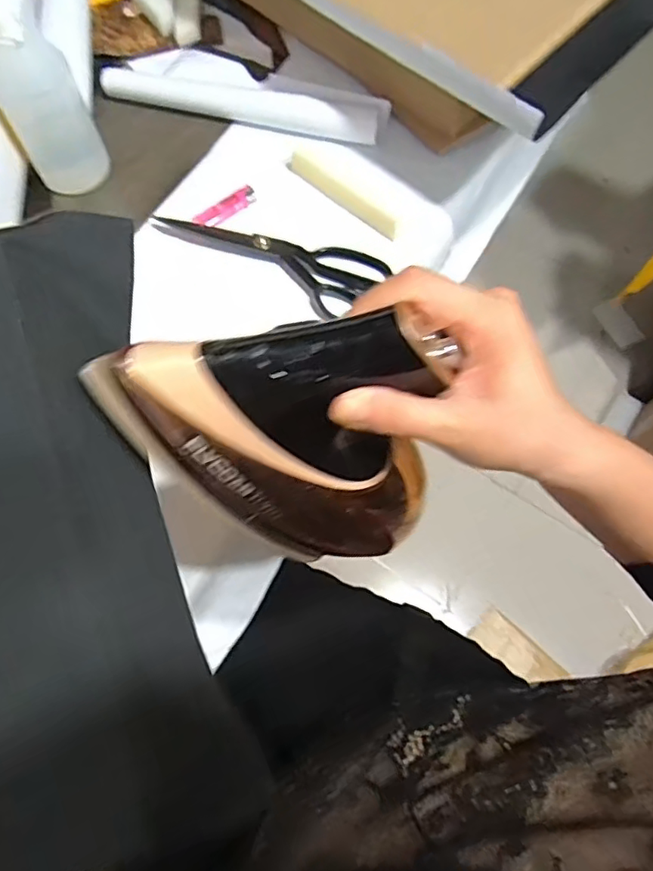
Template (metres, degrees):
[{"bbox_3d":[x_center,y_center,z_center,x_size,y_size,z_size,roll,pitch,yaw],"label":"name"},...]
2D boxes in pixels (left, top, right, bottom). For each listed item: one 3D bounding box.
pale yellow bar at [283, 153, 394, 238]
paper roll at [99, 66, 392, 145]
[{"bbox_3d":[0.018,-0.263,0.637,0.149,0.018,0.016,40,73,15],"label":"pale yellow bar"},{"bbox_3d":[-0.090,-0.382,0.660,0.315,0.028,0.062,14,68,6],"label":"paper roll"}]

